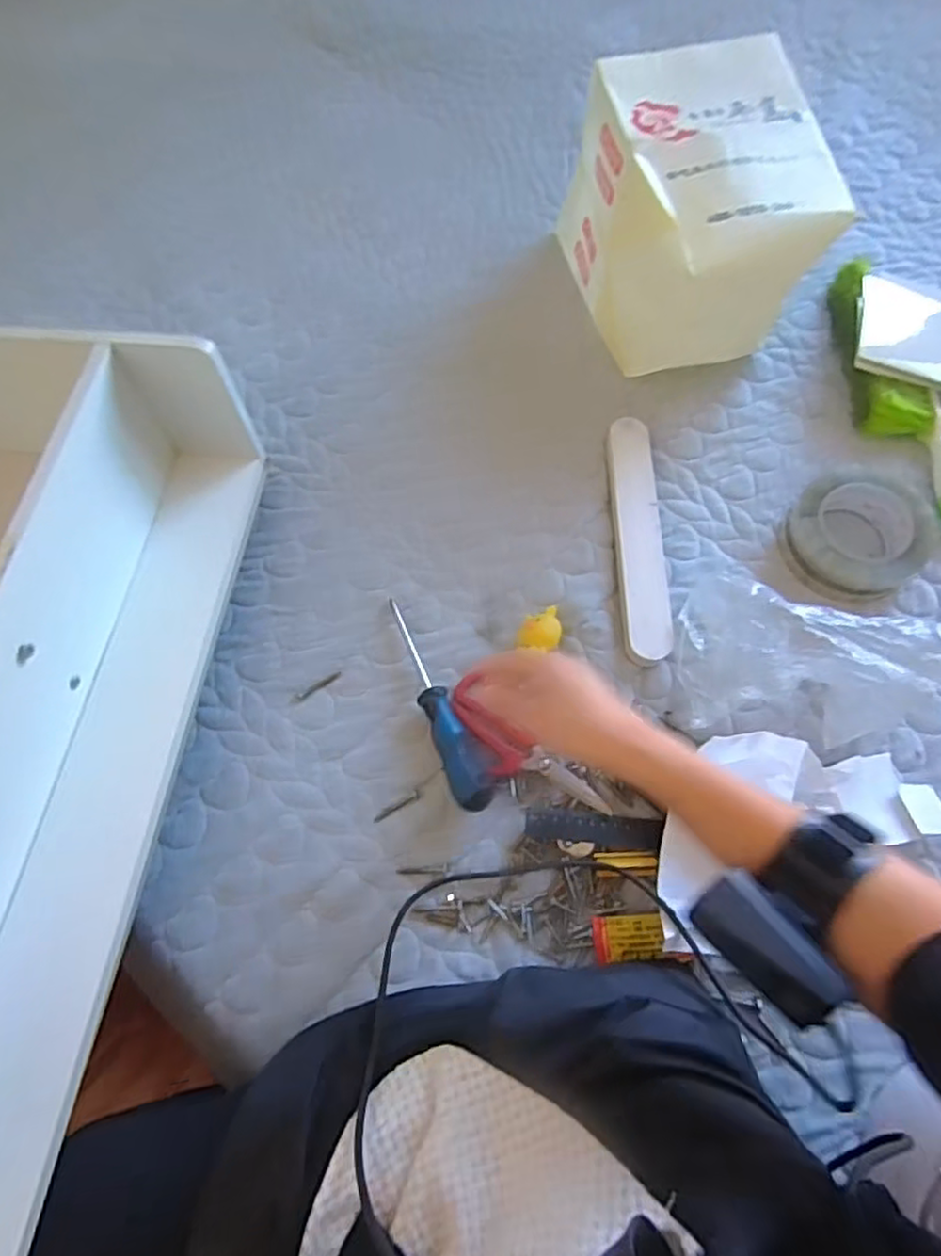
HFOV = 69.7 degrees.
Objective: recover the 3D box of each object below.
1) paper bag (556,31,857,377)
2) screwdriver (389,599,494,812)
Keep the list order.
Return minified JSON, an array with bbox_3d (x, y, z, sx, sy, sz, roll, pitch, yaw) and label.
[{"bbox_3d":[0.220,-0.396,0.673,0.191,0.171,0.264,-10,69,-2],"label":"paper bag"},{"bbox_3d":[-0.026,0.059,0.582,0.035,0.031,0.199,-21,69,-6],"label":"screwdriver"}]

